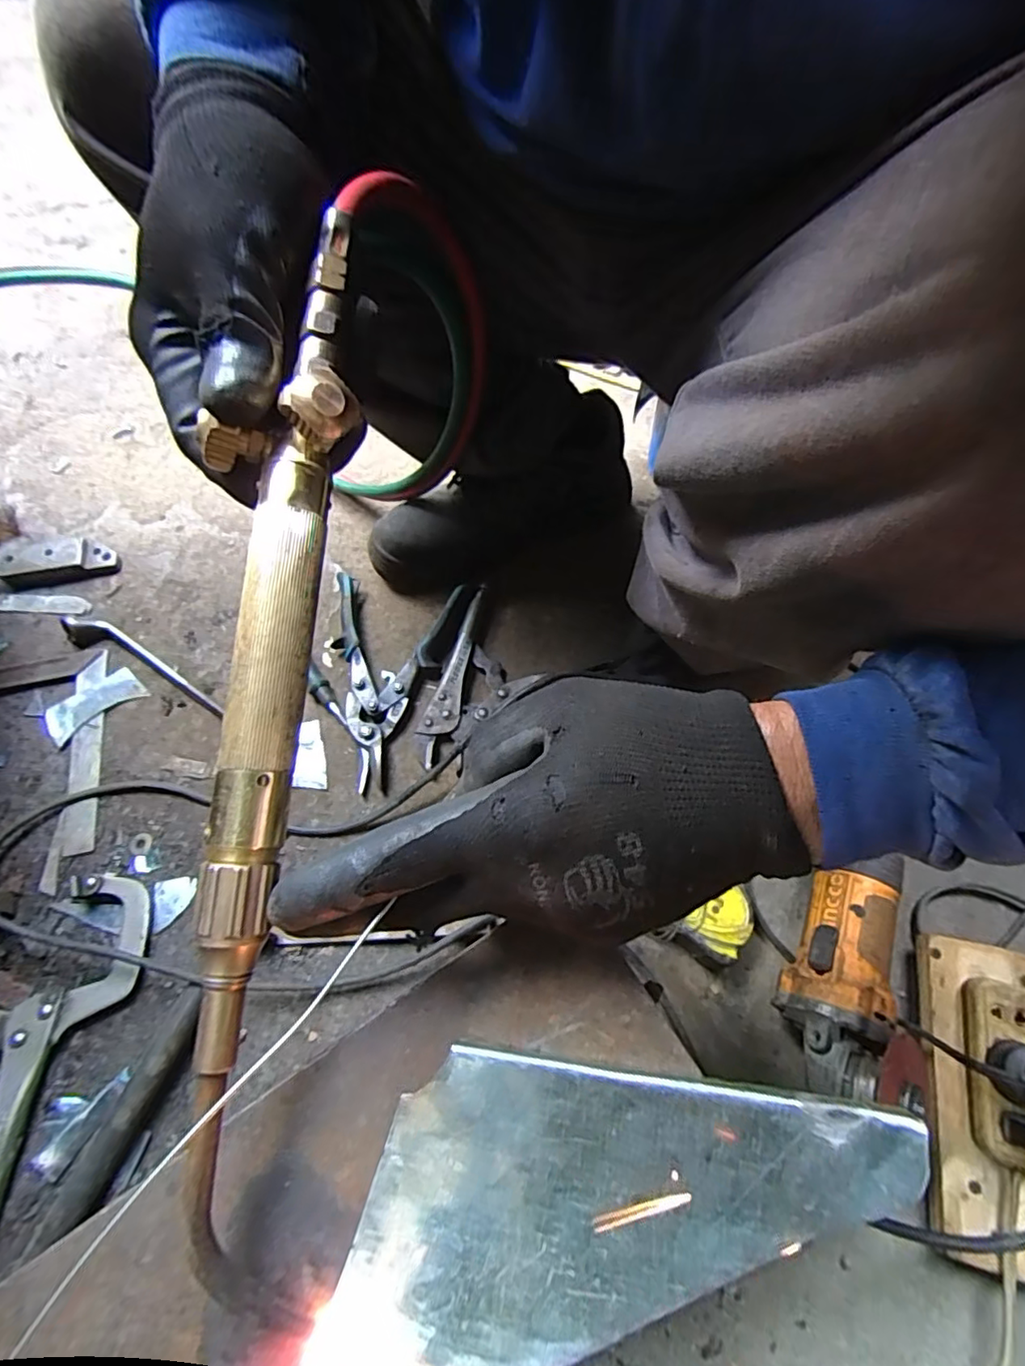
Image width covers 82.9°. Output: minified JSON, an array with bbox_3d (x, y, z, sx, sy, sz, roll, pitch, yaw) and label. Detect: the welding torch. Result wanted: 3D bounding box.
[{"bbox_3d":[-0.092,0.004,0.204,0.051,0.034,0.379,4,82,-1],"label":"welding torch"}]

